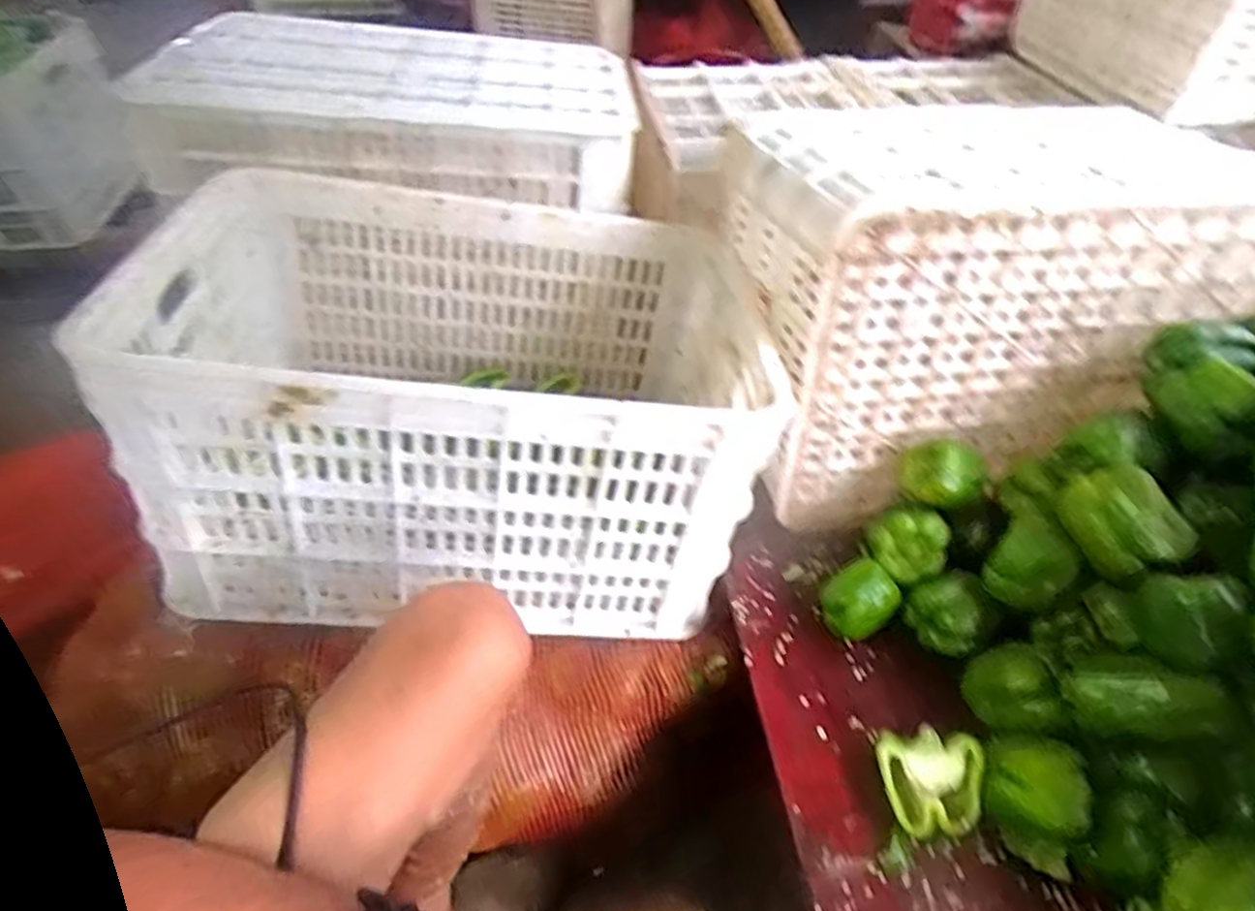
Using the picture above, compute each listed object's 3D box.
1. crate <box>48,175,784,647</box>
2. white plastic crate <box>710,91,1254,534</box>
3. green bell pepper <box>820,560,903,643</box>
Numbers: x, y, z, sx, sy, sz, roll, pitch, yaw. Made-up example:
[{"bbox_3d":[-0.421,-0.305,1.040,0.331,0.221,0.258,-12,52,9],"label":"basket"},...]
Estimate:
[{"bbox_3d":[-0.152,-0.081,0.689,0.515,0.284,0.394,-1,49,-2],"label":"crate"},{"bbox_3d":[0.367,-0.192,0.795,0.532,0.318,0.372,-7,38,-10],"label":"white plastic crate"},{"bbox_3d":[0.208,0.135,0.653,0.066,0.061,0.054,-26,54,-22],"label":"green bell pepper"}]

